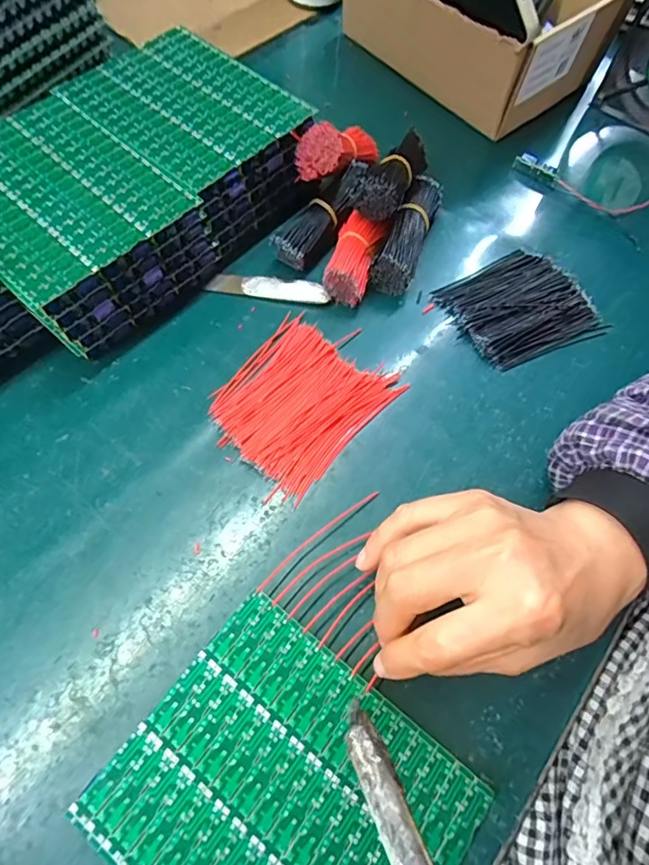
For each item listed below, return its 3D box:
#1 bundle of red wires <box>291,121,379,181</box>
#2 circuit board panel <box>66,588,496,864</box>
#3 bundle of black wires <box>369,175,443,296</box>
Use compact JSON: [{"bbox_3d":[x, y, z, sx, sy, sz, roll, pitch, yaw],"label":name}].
[{"bbox_3d":[0.017,-0.226,0.400,0.036,0.035,0.103,28,42,14],"label":"bundle of red wires"},{"bbox_3d":[-0.017,0.171,0.232,0.149,0.004,0.124,37,67,13],"label":"circuit board panel"},{"bbox_3d":[0.067,-0.156,0.398,0.029,0.037,0.101,21,65,5],"label":"bundle of black wires"}]

